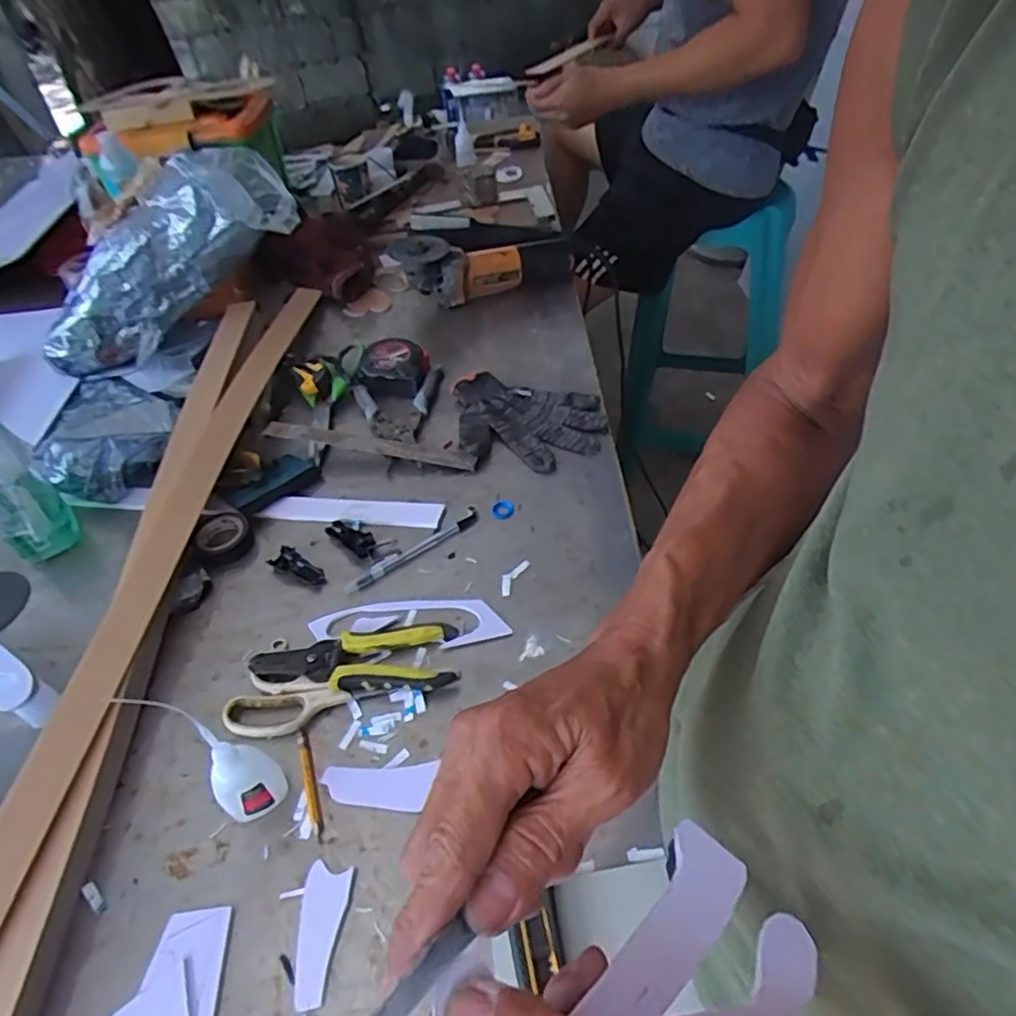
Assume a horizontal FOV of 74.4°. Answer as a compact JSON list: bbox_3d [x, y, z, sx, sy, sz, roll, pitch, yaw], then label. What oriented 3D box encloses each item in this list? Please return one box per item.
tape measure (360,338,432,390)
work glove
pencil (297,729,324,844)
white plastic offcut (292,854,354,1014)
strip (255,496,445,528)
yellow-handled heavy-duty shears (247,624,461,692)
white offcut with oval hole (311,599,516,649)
[{"bbox_3d":[-0.144,-0.181,0.872,0.086,0.046,0.071,6,47,13],"label":"tape measure"},{"bbox_3d":[0.016,-0.104,0.795,0.190,0.021,0.142,9,47,15],"label":"work glove"},{"bbox_3d":[-0.152,0.208,0.510,0.009,0.008,0.092,-18,46,-11],"label":"pencil"},{"bbox_3d":[-0.123,0.279,0.440,0.031,0.006,0.080,-2,45,5],"label":"white plastic offcut"},{"bbox_3d":[-0.166,0.002,0.717,0.194,0.007,0.034,4,48,9],"label":"strip"},{"bbox_3d":[-0.132,0.130,0.576,0.171,0.020,0.063,-4,45,3],"label":"yellow-handled heavy-duty shears"},{"bbox_3d":[-0.090,0.103,0.608,0.181,0.007,0.050,-2,45,5],"label":"white offcut with oval hole"}]

